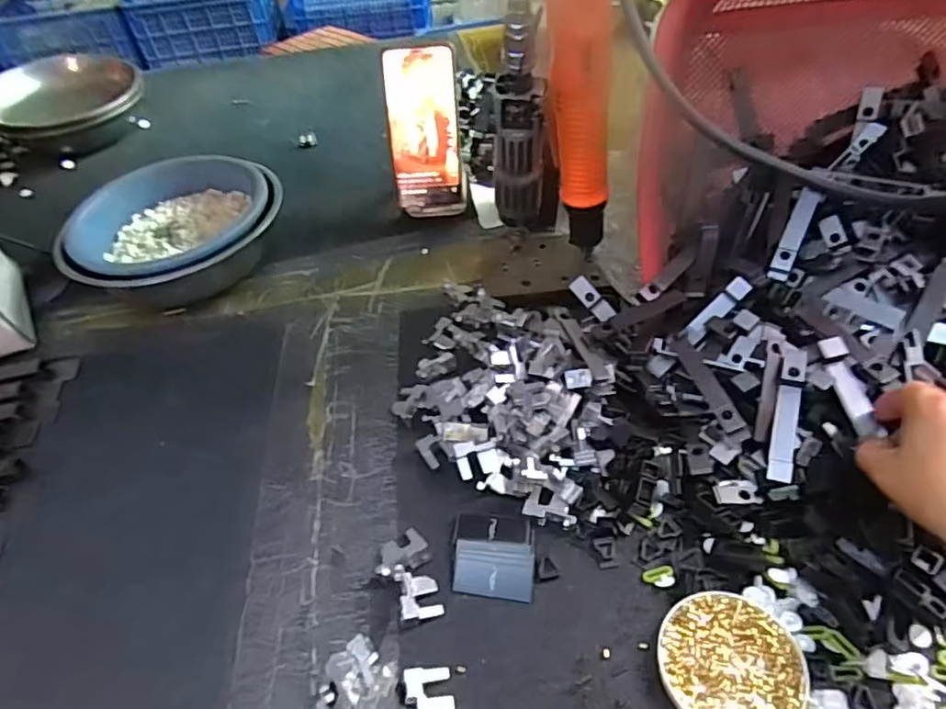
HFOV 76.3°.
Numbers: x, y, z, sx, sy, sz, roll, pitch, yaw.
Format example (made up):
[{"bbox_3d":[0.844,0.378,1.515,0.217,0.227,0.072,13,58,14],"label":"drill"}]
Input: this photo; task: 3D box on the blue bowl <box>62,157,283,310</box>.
[{"bbox_3d":[-0.316,-0.126,0.644,0.209,0.079,0.204,-3,47,3],"label":"blue bowl"}]

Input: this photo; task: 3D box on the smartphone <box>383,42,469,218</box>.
[{"bbox_3d":[-0.050,-0.235,0.647,0.076,0.171,0.010,-7,24,-1],"label":"smartphone"}]

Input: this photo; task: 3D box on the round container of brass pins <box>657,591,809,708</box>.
[{"bbox_3d":[0.144,0.174,0.338,0.075,0.014,0.074,-3,47,3],"label":"round container of brass pins"}]

